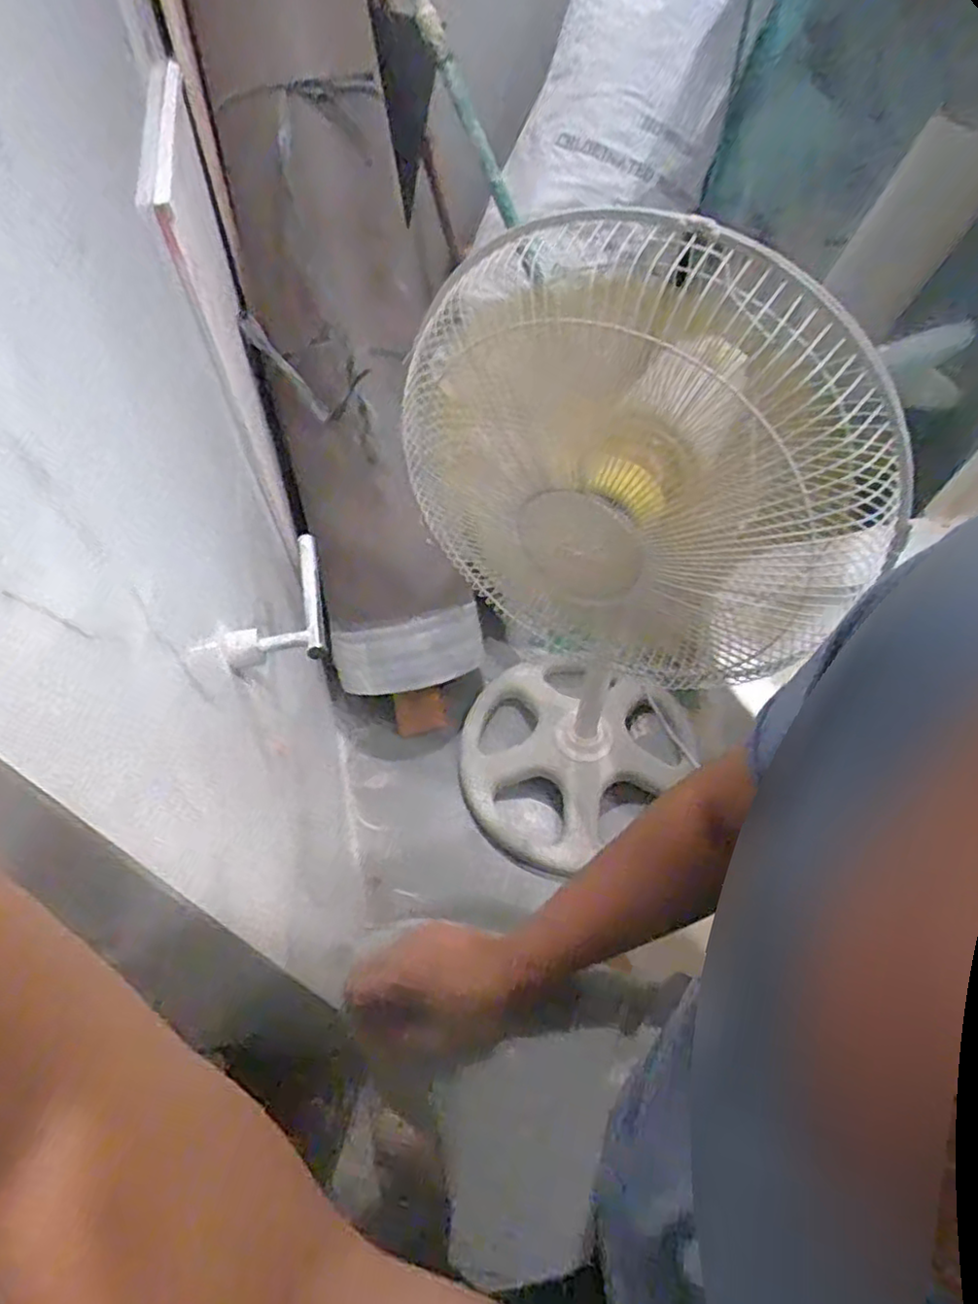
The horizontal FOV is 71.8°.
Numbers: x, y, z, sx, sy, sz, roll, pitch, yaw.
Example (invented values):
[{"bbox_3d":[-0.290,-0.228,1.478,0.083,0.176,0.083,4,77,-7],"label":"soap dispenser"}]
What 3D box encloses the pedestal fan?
[{"bbox_3d":[0.113,-0.045,0.826,0.376,0.914,0.343,-8,55,-3],"label":"pedestal fan"}]

